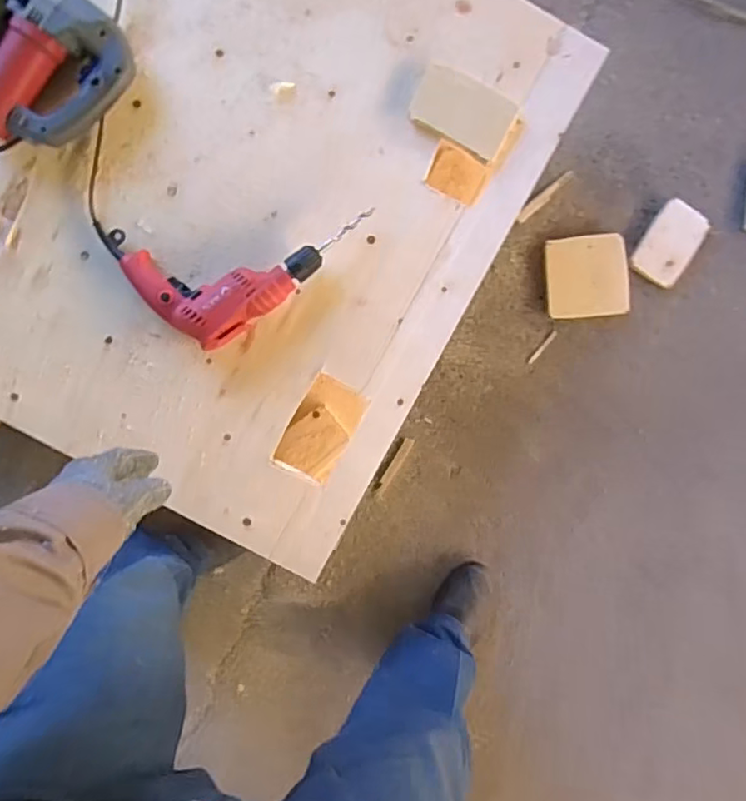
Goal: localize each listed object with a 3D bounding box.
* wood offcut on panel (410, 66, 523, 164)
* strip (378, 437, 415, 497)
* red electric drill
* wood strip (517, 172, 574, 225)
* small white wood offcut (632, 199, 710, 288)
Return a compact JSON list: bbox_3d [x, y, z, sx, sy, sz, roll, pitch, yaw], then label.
[{"bbox_3d":[0.145,-0.433,0.909,0.161,0.028,0.098,24,92,-4],"label":"wood offcut on panel"},{"bbox_3d":[0.041,0.127,1.163,0.021,0.008,0.123,32,94,-7],"label":"strip"},{"bbox_3d":[-0.206,-0.175,0.901,0.409,0.066,0.191,-2,92,0],"label":"red electric drill"},{"bbox_3d":[0.334,-0.394,1.160,0.137,0.009,0.019,-41,94,0],"label":"wood strip"},{"bbox_3d":[0.569,-0.298,1.151,0.090,0.026,0.156,31,94,-7],"label":"small white wood offcut"}]

